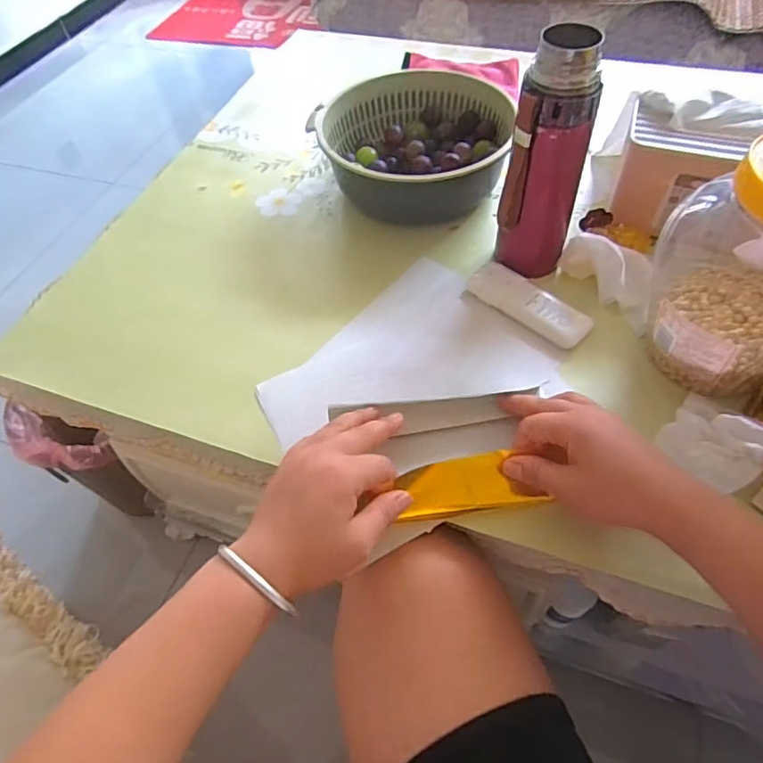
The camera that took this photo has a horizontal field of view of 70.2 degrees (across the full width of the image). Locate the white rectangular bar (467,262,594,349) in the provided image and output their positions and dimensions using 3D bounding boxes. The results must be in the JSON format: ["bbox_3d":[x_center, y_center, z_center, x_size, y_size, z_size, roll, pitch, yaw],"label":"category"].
[{"bbox_3d":[0.142,-0.076,0.530,0.125,0.016,0.042,36,64,26],"label":"white rectangular bar"}]

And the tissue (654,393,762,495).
[{"bbox_3d":[0.261,0.046,0.413,0.074,0.024,0.090,-25,56,-14],"label":"tissue"}]

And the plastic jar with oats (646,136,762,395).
[{"bbox_3d":[0.290,-0.086,0.412,0.134,0.179,0.124,-2,54,3],"label":"plastic jar with oats"}]

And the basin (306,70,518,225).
[{"bbox_3d":[0.040,-0.297,0.656,0.201,0.074,0.228,12,56,12],"label":"basin"}]

